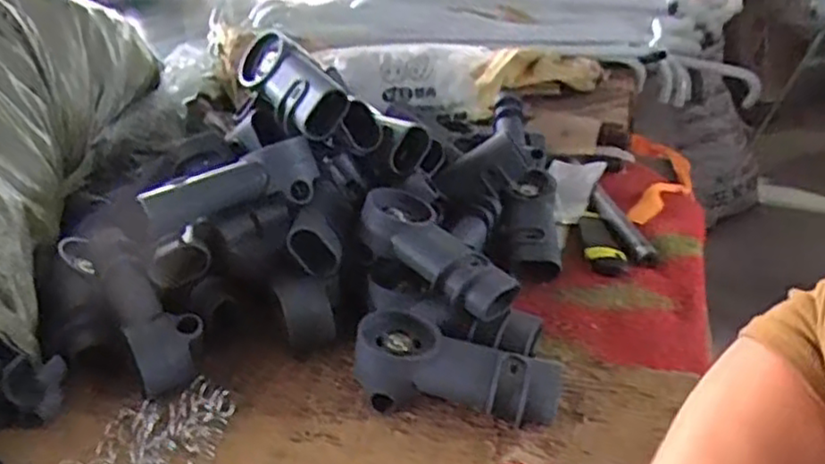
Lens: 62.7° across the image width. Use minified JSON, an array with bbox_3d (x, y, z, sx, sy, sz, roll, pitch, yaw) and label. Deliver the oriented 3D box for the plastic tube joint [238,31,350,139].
[{"bbox_3d":[-0.126,-0.155,0.680,0.053,0.054,0.162,-19,44,-31],"label":"plastic tube joint"}]

